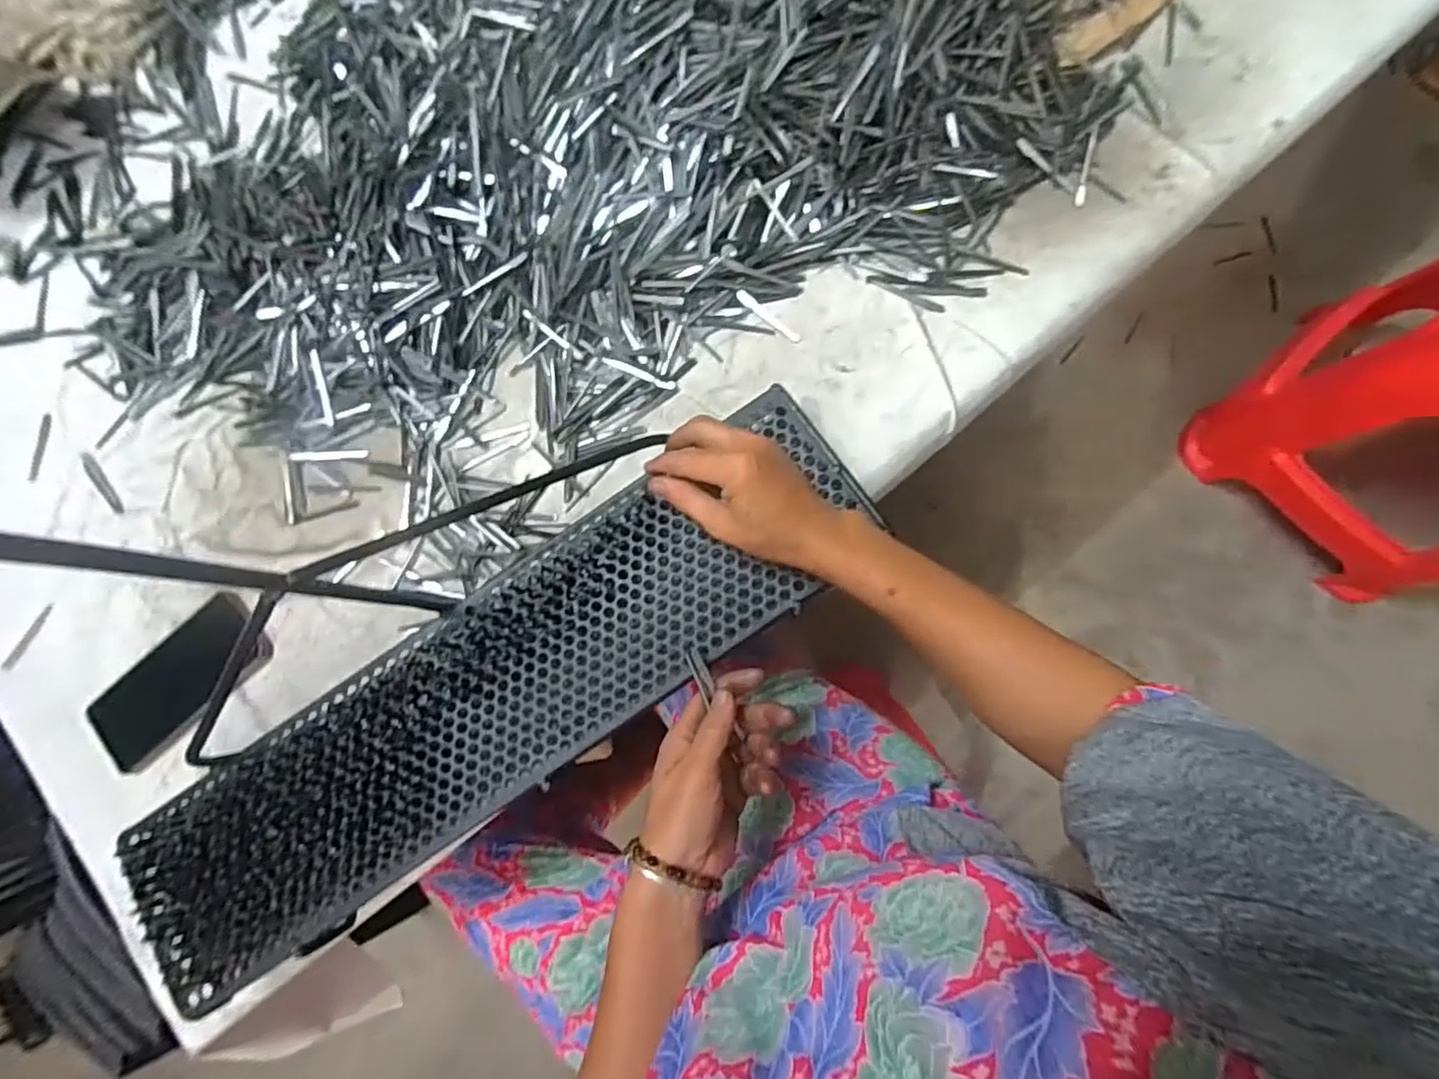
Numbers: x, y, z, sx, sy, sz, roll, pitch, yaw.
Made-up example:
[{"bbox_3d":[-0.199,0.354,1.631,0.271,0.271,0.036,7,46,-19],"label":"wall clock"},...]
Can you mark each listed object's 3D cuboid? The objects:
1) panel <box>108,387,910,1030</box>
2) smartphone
[{"bbox_3d":[-0.156,0.107,0.451,0.581,0.030,0.142,-34,80,-2],"label":"panel"},{"bbox_3d":[-0.466,0.118,0.540,0.157,0.013,0.078,-38,80,-1],"label":"smartphone"}]

